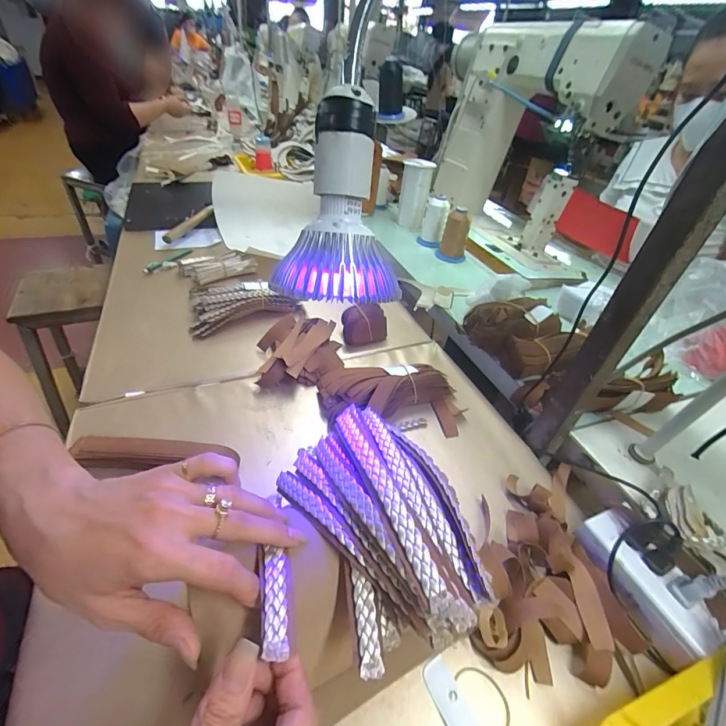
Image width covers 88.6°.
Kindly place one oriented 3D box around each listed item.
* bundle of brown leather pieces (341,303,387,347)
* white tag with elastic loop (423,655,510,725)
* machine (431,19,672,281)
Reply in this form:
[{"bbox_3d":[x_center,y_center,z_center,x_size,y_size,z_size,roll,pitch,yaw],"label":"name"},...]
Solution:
[{"bbox_3d":[0.001,-0.067,0.641,0.076,0.054,0.064,-1,40,-10],"label":"bundle of brown leather pieces"},{"bbox_3d":[0.079,0.263,0.288,0.066,0.005,0.045,14,41,9],"label":"white tag with elastic loop"},{"bbox_3d":[0.376,-0.510,0.881,0.237,0.418,0.569,-2,41,-10],"label":"machine"}]

